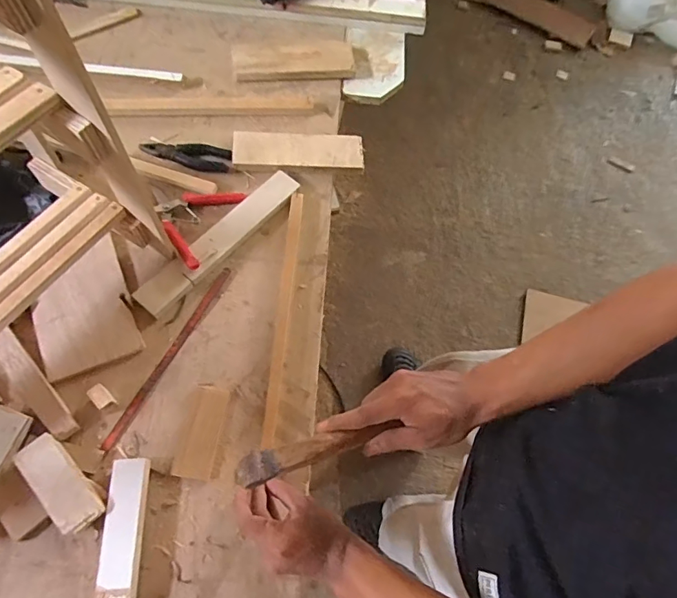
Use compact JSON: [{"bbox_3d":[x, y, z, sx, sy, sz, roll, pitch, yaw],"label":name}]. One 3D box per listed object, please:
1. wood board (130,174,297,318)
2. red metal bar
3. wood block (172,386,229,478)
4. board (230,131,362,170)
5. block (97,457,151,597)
[{"bbox_3d":[-0.175,-0.091,0.712,0.049,0.018,0.295,37,68,14],"label":"wood board"},{"bbox_3d":[-0.226,0.072,0.644,0.016,0.008,0.281,25,66,9],"label":"red metal bar"},{"bbox_3d":[-0.167,0.168,0.597,0.051,0.012,0.111,9,64,0],"label":"wood block"},{"bbox_3d":[-0.066,-0.248,0.786,0.212,0.020,0.065,-1,64,-3],"label":"board"},{"bbox_3d":[-0.243,0.261,0.536,0.041,0.020,0.151,-2,65,-6],"label":"block"}]

